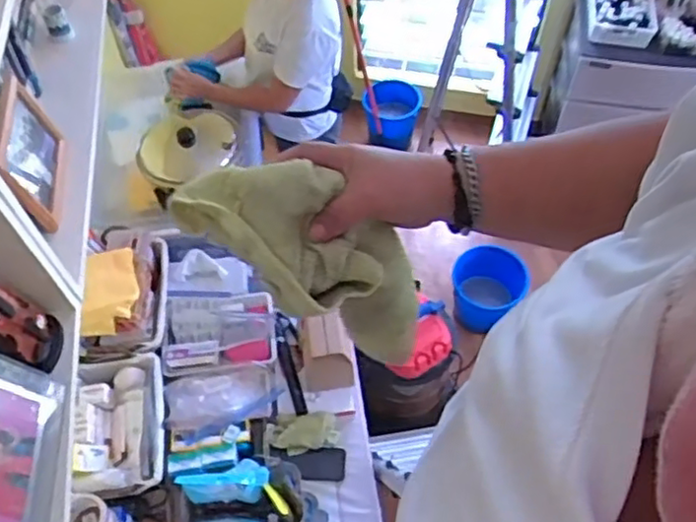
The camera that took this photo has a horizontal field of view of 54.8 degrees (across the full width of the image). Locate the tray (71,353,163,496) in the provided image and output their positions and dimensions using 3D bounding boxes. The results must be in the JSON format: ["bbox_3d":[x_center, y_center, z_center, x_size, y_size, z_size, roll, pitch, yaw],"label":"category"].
[{"bbox_3d":[-0.541,0.384,1.586,0.188,0.090,0.326,-9,57,-4],"label":"tray"}]

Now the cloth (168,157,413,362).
[{"bbox_3d":[-0.020,0.012,0.492,0.214,0.099,0.078,37,55,-26],"label":"cloth"}]

